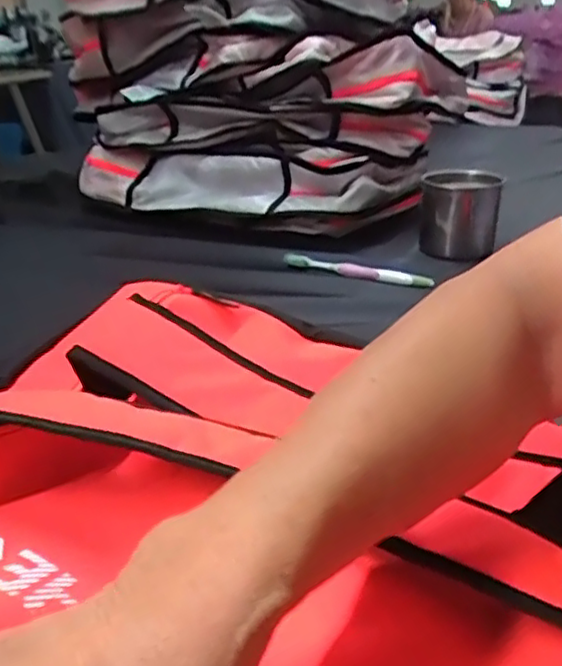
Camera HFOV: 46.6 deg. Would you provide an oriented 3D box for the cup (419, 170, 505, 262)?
[{"bbox_3d":[0.237,-0.162,0.876,0.098,0.097,0.110,4,26,12],"label":"cup"}]

